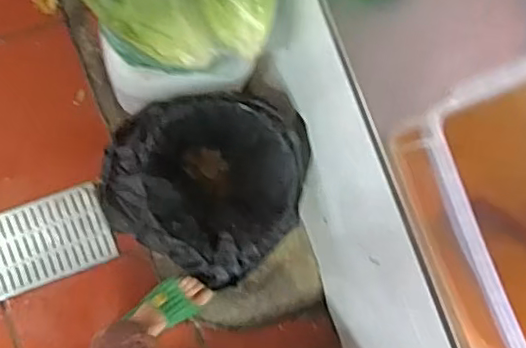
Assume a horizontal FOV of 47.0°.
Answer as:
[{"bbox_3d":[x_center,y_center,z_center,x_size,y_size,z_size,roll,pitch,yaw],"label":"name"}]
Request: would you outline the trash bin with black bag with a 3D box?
[{"bbox_3d":[-0.123,0.021,1.323,0.385,0.378,0.373,33,81,-3],"label":"trash bin with black bag"}]

